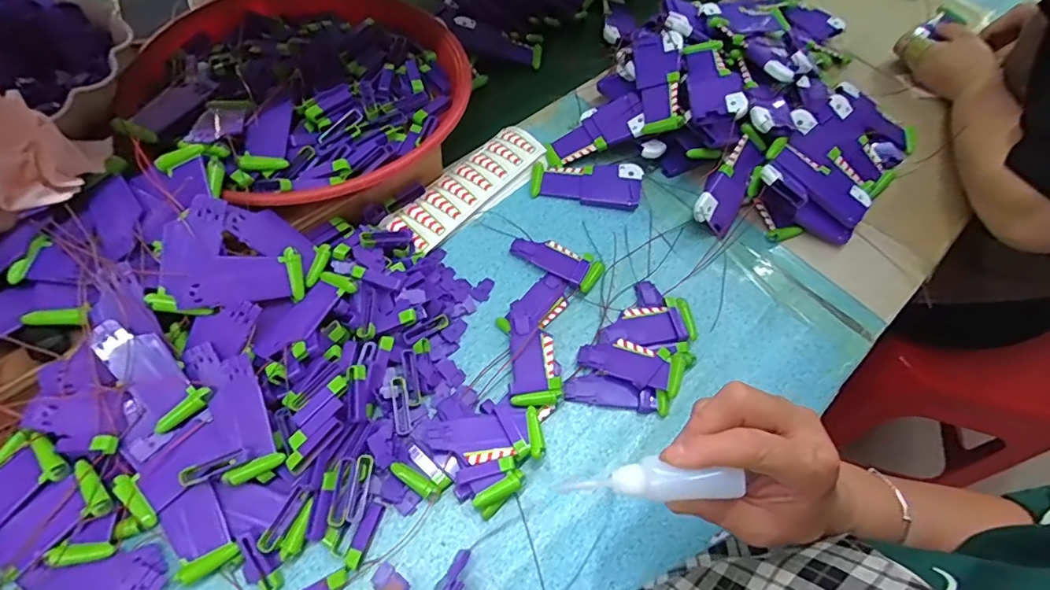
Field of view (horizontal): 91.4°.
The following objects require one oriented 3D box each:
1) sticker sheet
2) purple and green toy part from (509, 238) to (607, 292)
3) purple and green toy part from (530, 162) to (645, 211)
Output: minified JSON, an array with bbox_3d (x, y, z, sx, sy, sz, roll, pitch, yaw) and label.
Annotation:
[{"bbox_3d":[-0.058,-0.119,0.543,0.057,0.007,0.193,38,65,15],"label":"sticker sheet"},{"bbox_3d":[0.033,-0.038,0.512,0.090,0.014,0.042,30,62,13],"label":"purple and green toy part"},{"bbox_3d":[0.067,-0.122,0.557,0.117,0.025,0.045,9,59,1],"label":"purple and green toy part"}]

